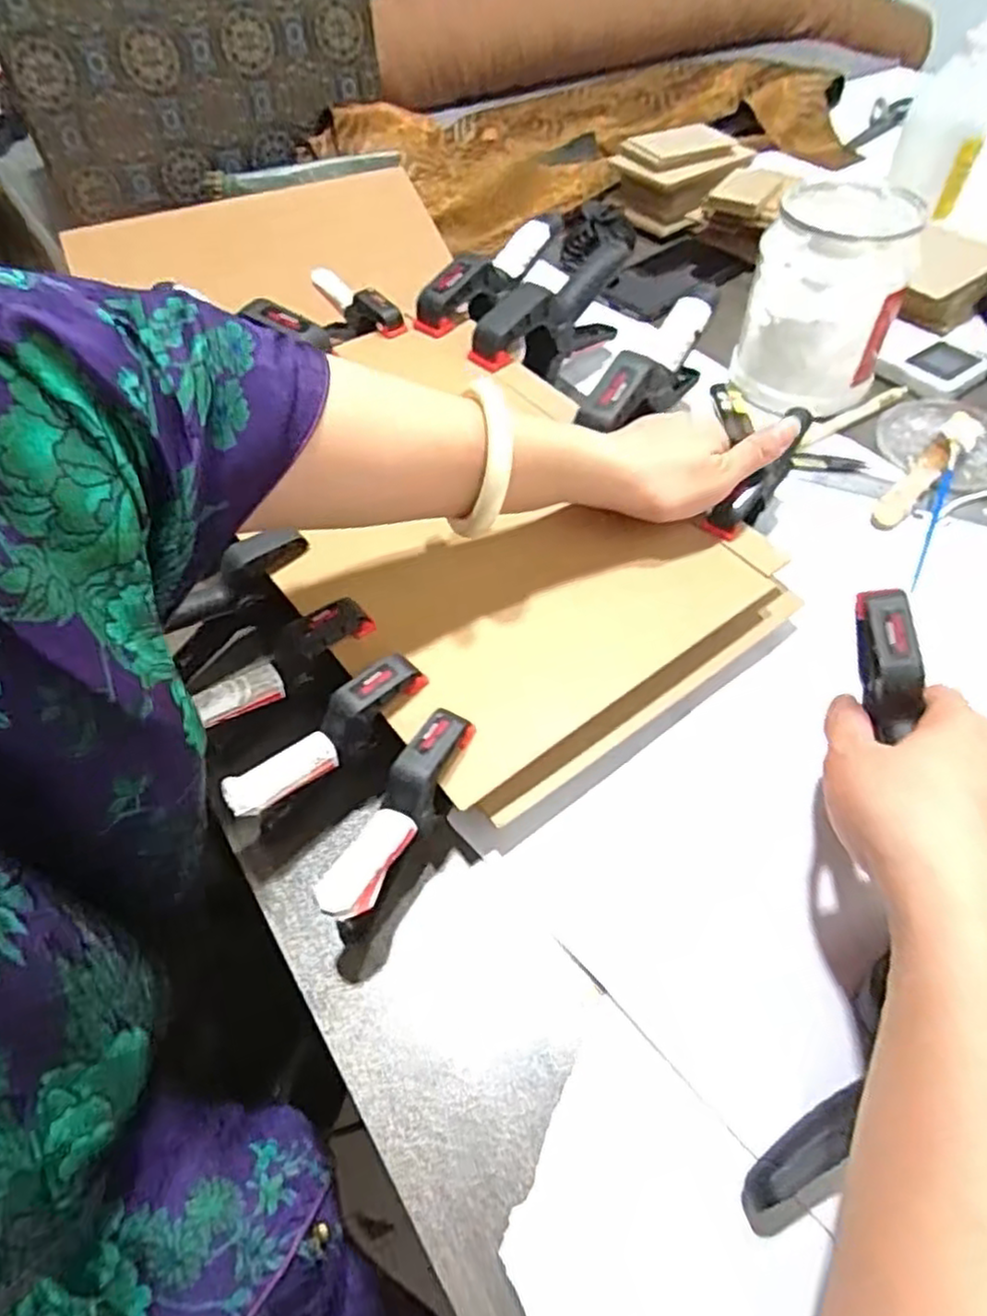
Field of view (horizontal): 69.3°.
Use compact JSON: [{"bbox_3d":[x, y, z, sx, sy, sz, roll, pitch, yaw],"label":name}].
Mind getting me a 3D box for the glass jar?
[{"bbox_3d":[0.270,-0.288,0.589,0.111,0.143,0.106,-2,54,2],"label":"glass jar"}]

